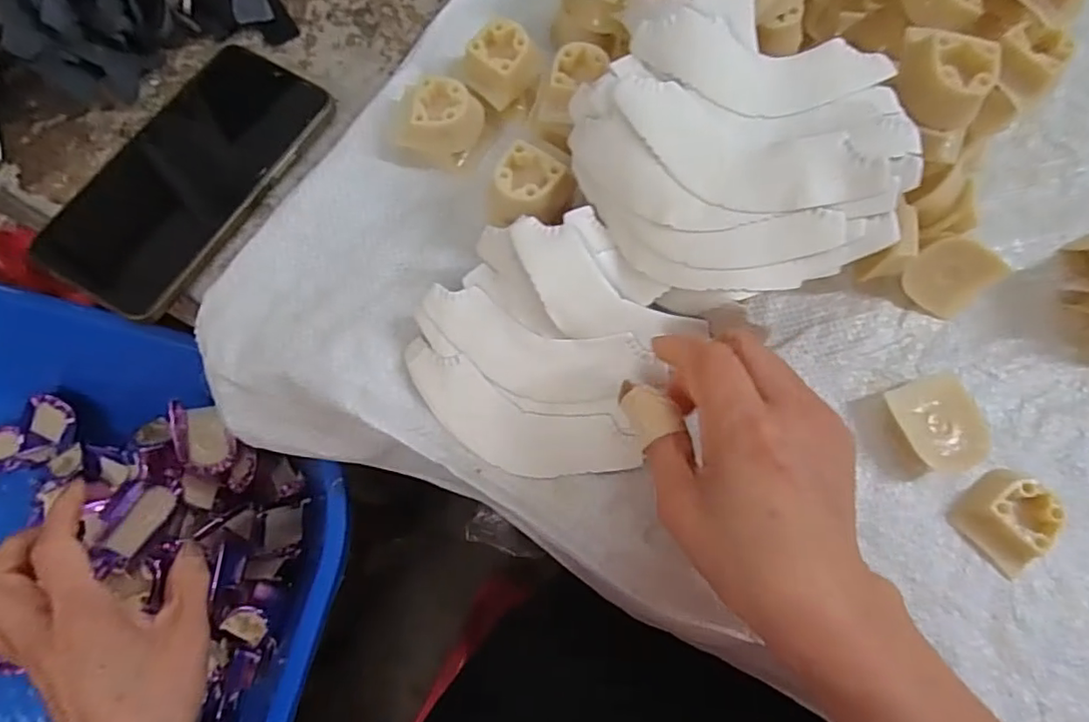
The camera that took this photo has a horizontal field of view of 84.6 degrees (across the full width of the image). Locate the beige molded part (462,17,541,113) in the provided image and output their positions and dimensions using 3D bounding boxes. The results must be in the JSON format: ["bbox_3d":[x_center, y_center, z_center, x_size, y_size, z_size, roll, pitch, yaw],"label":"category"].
[{"bbox_3d":[-0.026,-0.167,0.343,0.038,0.031,0.036,0,73,-1],"label":"beige molded part"}]

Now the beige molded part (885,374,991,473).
[{"bbox_3d":[0.194,0.033,0.298,0.039,0.018,0.045,-16,74,-6],"label":"beige molded part"}]

